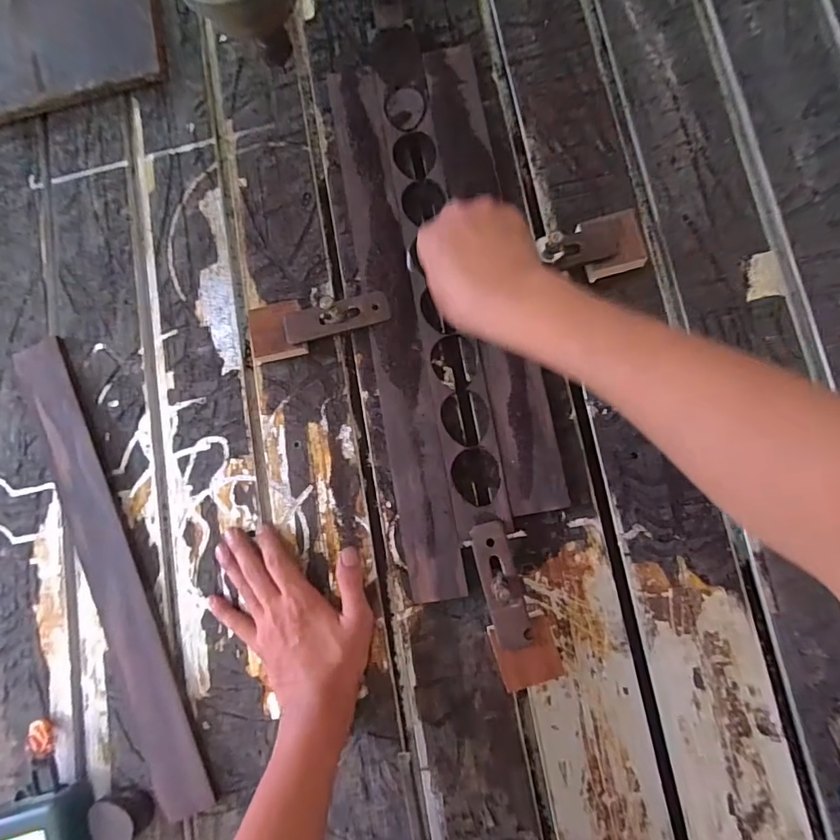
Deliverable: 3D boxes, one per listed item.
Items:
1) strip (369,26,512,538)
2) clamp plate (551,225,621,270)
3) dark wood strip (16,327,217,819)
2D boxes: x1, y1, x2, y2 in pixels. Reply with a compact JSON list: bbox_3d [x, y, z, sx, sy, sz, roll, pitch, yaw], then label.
[{"bbox_3d":[0.014,-0.148,0.435,0.053,0.016,0.497,-10,82,5],"label":"strip"},{"bbox_3d":[0.147,-0.154,0.410,0.059,0.004,0.034,-9,72,8],"label":"clamp plate"},{"bbox_3d":[-0.295,0.131,0.429,0.051,0.013,0.454,-25,81,3],"label":"dark wood strip"}]

